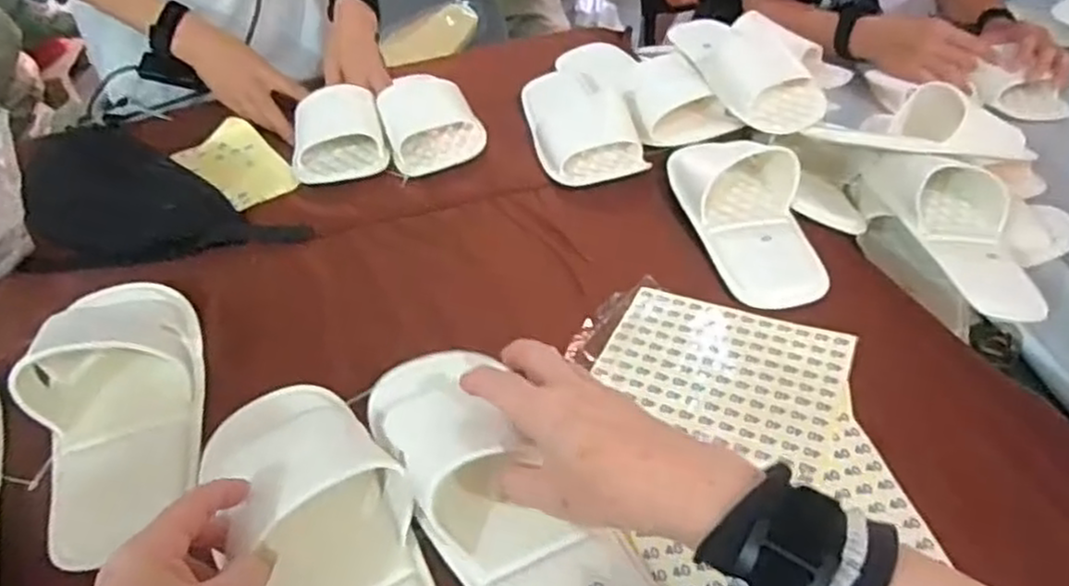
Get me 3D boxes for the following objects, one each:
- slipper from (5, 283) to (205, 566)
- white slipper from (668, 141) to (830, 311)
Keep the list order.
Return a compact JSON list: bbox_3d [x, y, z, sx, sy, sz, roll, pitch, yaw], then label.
[{"bbox_3d":[-0.308,0.063,0.541,0.119,0.053,0.256,-20,41,-19],"label":"slipper"},{"bbox_3d":[0.185,-0.074,0.659,0.104,0.053,0.221,-2,39,2],"label":"white slipper"}]

